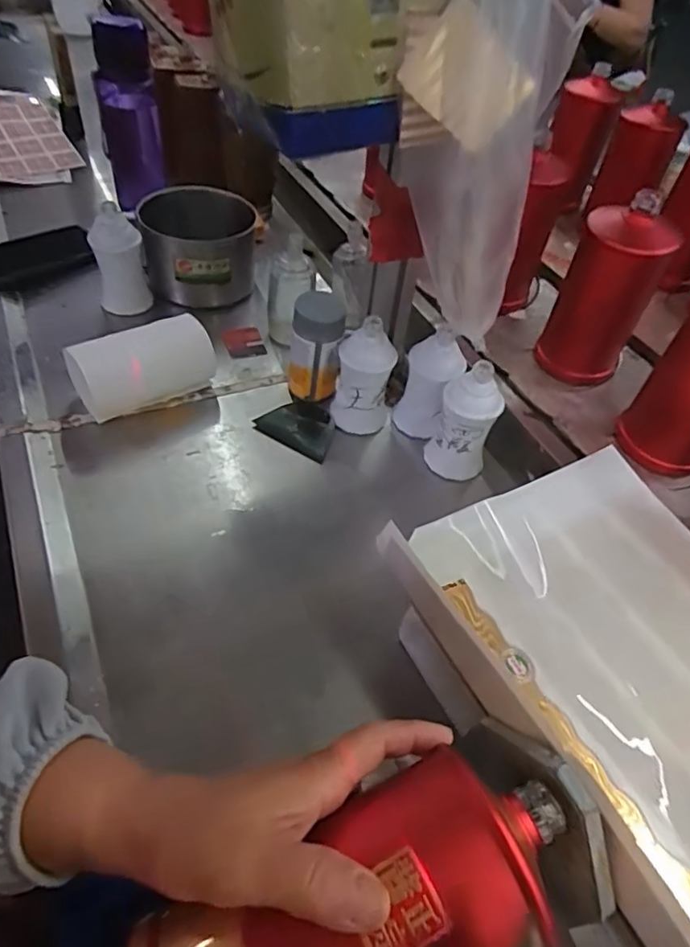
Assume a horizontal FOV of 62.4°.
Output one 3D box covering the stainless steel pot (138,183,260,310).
[{"bbox_3d":[-0.180,-0.278,0.709,0.130,0.102,0.127,2,49,-3],"label":"stainless steel pot"}]

